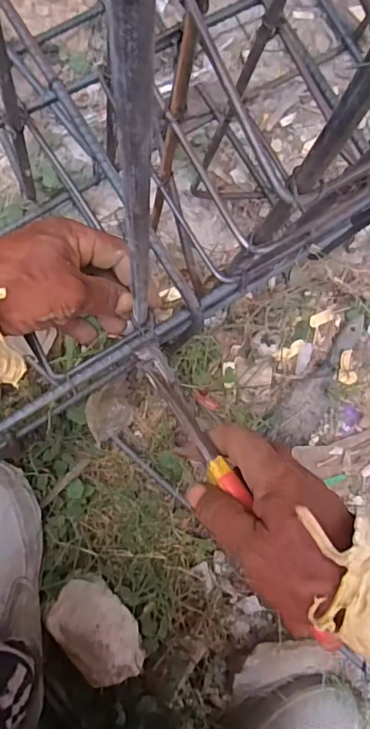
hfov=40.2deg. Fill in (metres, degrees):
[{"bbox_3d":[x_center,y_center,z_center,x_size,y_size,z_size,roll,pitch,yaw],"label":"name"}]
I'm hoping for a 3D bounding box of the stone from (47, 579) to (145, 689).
[{"bbox_3d":[-0.084,0.264,0.490,0.070,0.039,0.106,-37,89,-4],"label":"stone"}]

